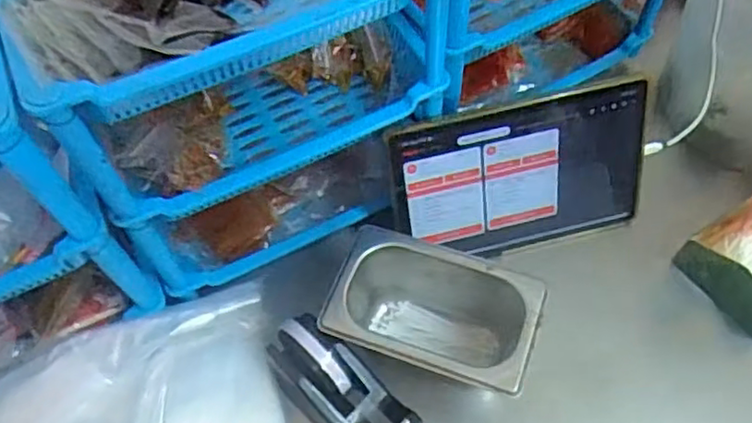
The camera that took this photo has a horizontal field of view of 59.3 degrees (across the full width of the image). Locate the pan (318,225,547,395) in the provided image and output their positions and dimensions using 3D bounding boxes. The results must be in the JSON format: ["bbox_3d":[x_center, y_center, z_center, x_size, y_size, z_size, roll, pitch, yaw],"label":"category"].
[{"bbox_3d":[0.053,0.099,0.605,0.174,0.088,0.108,18,62,14],"label":"pan"}]

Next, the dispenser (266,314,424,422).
[{"bbox_3d":[-0.025,0.160,0.567,0.155,0.065,0.062,44,70,11],"label":"dispenser"}]

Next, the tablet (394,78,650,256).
[{"bbox_3d":[0.142,-0.030,0.646,0.248,0.163,0.011,-12,33,-5],"label":"tablet"}]

